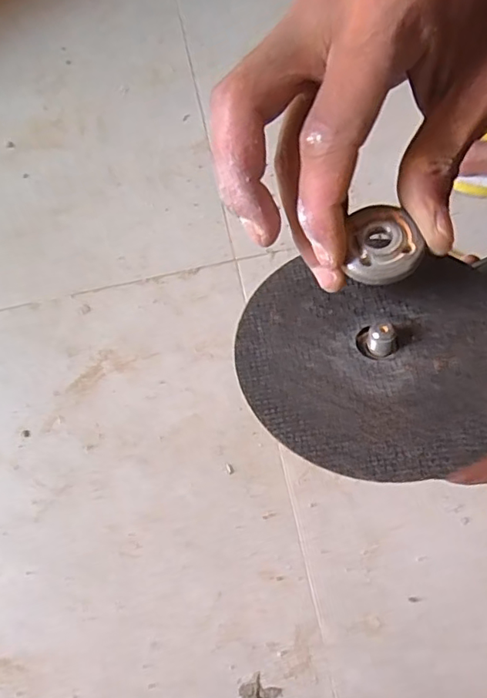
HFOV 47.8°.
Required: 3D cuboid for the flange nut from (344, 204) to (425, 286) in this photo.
[{"bbox_3d":[0.047,-0.036,0.185,0.024,0.008,0.030,-6,77,0],"label":"flange nut"}]

